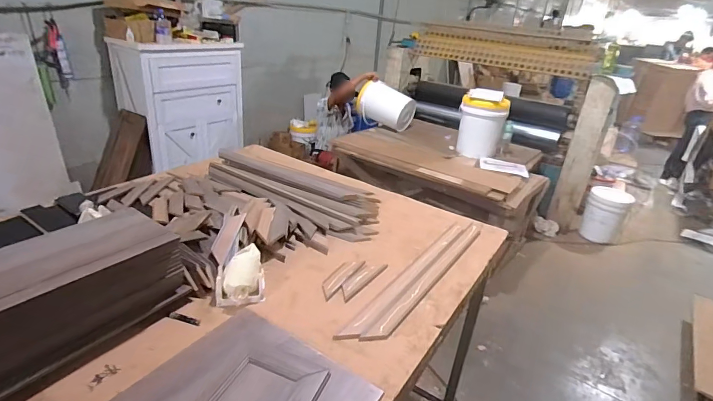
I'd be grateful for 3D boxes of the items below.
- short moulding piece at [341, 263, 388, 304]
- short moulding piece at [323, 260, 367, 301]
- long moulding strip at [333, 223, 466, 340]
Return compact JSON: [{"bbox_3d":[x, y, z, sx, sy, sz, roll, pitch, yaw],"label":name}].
[{"bbox_3d":[0.016,0.204,1.033,0.053,0.008,0.192,20,29,27],"label":"short moulding piece"},{"bbox_3d":[-0.041,0.199,1.035,0.050,0.010,0.181,18,28,23],"label":"short moulding piece"},{"bbox_3d":[0.149,0.194,1.061,0.048,0.015,0.607,18,30,32],"label":"long moulding strip"}]

